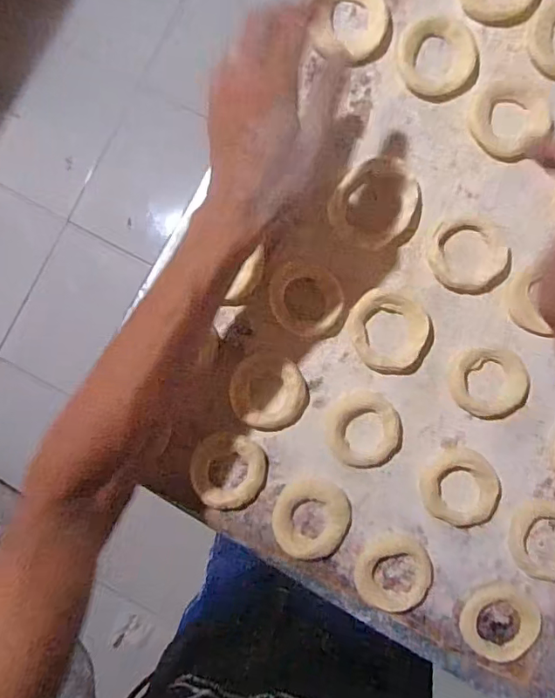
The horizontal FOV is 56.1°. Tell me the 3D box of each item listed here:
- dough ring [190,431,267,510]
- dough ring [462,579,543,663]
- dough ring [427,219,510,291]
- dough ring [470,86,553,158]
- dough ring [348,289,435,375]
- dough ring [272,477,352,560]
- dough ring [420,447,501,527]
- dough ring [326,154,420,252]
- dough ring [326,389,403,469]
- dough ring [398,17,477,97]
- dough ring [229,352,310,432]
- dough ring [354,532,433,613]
[{"bbox_3d":[-0.040,0.100,0.431,0.060,0.014,0.060,0,91,1],"label":"dough ring"},{"bbox_3d":[0.184,0.224,0.429,0.062,0.005,0.061,0,91,1],"label":"dough ring"},{"bbox_3d":[0.155,-0.078,0.423,0.058,0.012,0.058,0,91,1],"label":"dough ring"},{"bbox_3d":[0.188,-0.186,0.422,0.053,0.007,0.056,0,91,1],"label":"dough ring"},{"bbox_3d":[0.092,-0.013,0.427,0.071,0.011,0.061,36,92,0],"label":"dough ring"},{"bbox_3d":[0.028,0.140,0.431,0.061,0.012,0.066,0,91,1],"label":"dough ring"},{"bbox_3d":[0.152,0.116,0.426,0.061,0.017,0.061,0,91,1],"label":"dough ring"},{"bbox_3d":[0.078,-0.120,0.424,0.065,0.008,0.074,25,92,1],"label":"dough ring"},{"bbox_3d":[0.072,0.067,0.431,0.060,0.011,0.064,0,91,1],"label":"dough ring"},{"bbox_3d":[0.129,-0.234,0.417,0.057,0.010,0.056,0,91,1],"label":"dough ring"},{"bbox_3d":[-0.006,0.036,0.430,0.063,0.010,0.061,0,91,1],"label":"dough ring"},{"bbox_3d":[0.096,0.184,0.429,0.060,0.007,0.061,0,91,1],"label":"dough ring"}]

